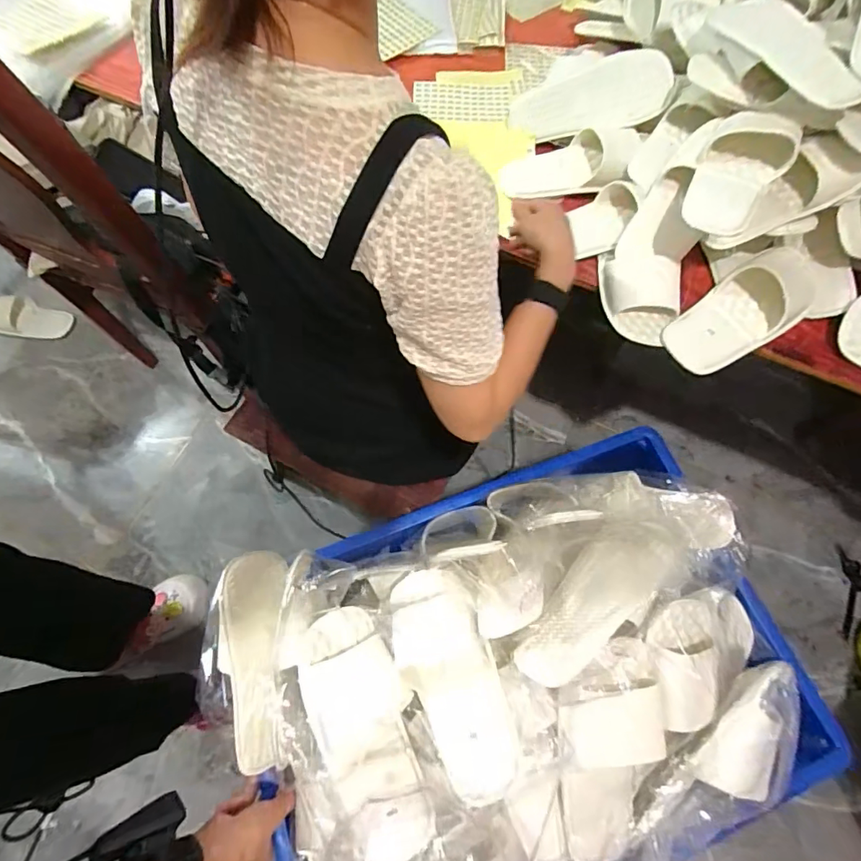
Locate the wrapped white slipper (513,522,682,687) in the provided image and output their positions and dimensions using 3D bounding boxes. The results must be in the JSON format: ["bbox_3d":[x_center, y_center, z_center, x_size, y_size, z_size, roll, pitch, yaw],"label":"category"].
[{"bbox_3d":[0.192,0.197,0.535,0.232,0.100,0.070,-36,114,-29],"label":"wrapped white slipper"}]

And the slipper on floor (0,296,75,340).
[{"bbox_3d":[-1.027,-0.285,1.239,0.221,0.048,0.093,11,72,4],"label":"slipper on floor"}]

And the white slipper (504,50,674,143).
[{"bbox_3d":[0.253,-0.511,0.739,0.205,0.039,0.105,8,105,31],"label":"white slipper"}]

